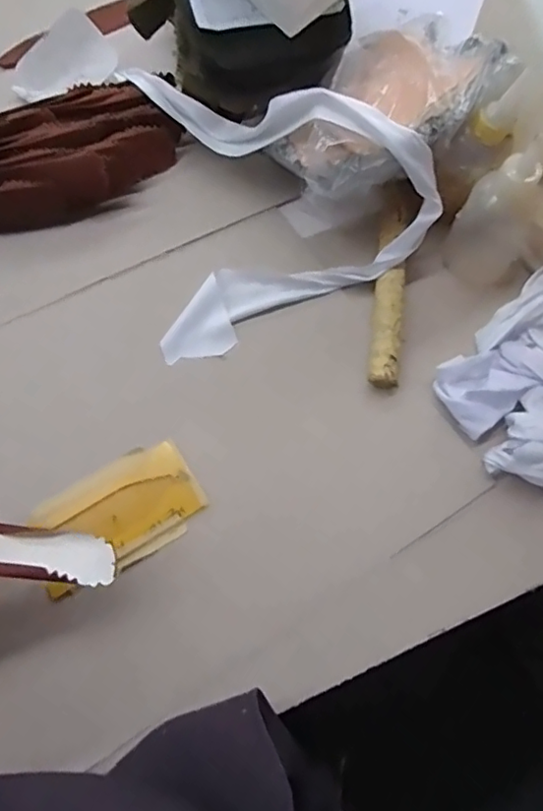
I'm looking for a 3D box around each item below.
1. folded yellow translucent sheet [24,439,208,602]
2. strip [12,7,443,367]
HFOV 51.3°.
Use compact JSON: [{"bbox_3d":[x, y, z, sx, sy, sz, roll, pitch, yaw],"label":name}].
[{"bbox_3d":[-0.127,0.090,0.466,0.135,0.014,0.084,-31,74,-10],"label":"folded yellow translucent sheet"},{"bbox_3d":[-0.065,-0.261,0.527,0.266,0.118,0.402,-29,74,-10],"label":"strip"}]

